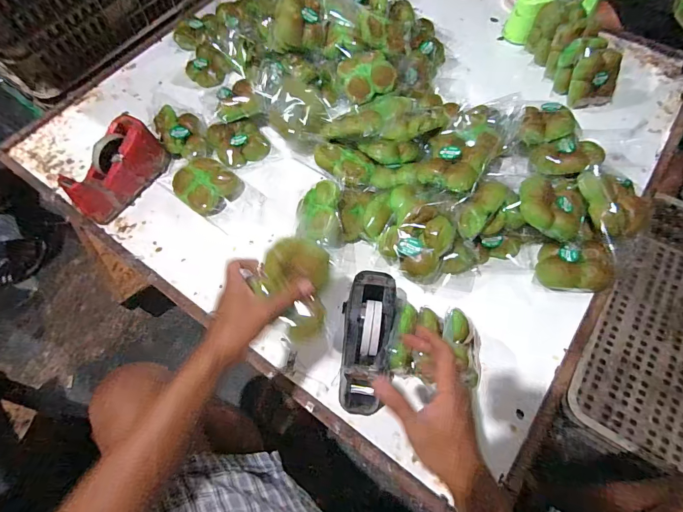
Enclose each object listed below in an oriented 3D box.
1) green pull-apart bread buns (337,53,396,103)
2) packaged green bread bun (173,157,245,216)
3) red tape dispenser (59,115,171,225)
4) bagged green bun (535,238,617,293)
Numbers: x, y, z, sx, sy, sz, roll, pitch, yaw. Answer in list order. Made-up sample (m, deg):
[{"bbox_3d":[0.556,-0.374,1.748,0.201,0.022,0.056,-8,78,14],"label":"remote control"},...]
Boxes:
[{"bbox_3d":[0.052,-0.389,0.823,0.125,0.064,0.078,-8,64,-3],"label":"green pull-apart bread buns"},{"bbox_3d":[-0.273,-0.144,0.765,0.123,0.046,0.109,33,69,16],"label":"packaged green bread bun"},{"bbox_3d":[-0.447,-0.169,0.749,0.069,0.105,0.199,32,69,15],"label":"red tape dispenser"},{"bbox_3d":[0.417,0.020,0.675,0.118,0.060,0.081,13,65,8],"label":"bagged green bun"}]

